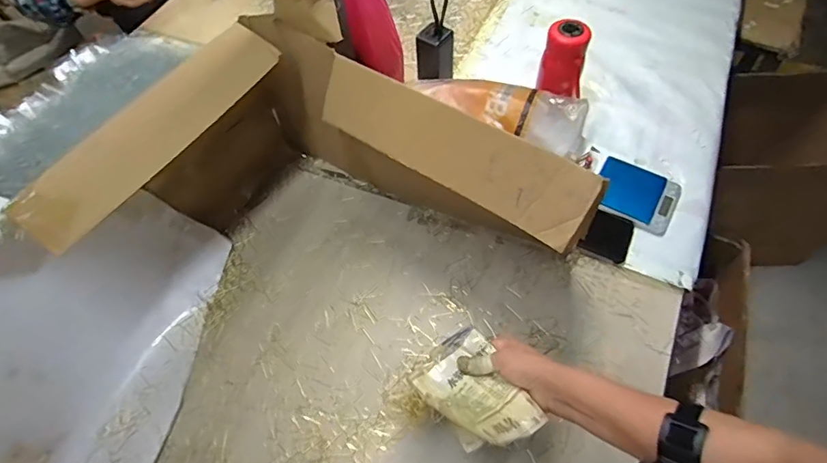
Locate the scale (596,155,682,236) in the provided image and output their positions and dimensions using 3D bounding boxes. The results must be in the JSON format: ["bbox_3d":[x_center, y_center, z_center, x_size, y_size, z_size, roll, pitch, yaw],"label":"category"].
[{"bbox_3d":[0.353,-0.059,0.754,0.119,0.016,0.108,25,62,18],"label":"scale"}]

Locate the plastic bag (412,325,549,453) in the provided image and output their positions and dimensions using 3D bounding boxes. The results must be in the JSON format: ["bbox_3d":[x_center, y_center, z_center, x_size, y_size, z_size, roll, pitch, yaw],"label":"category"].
[{"bbox_3d":[0.065,0.153,0.517,0.109,0.048,0.167,-6,21,-27],"label":"plastic bag"}]

